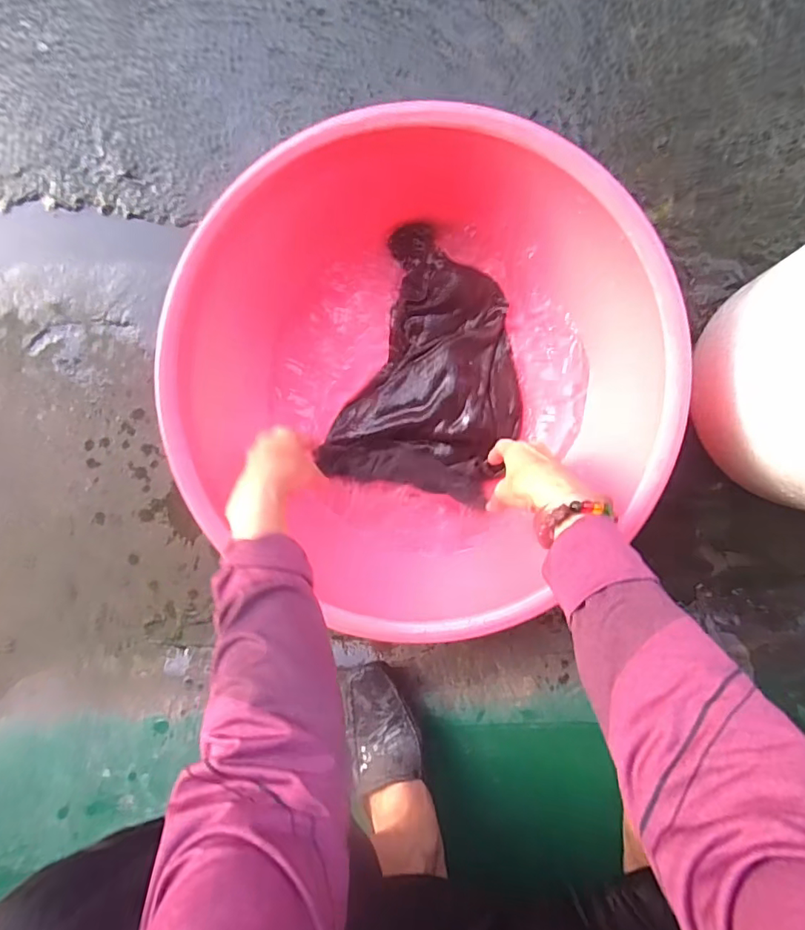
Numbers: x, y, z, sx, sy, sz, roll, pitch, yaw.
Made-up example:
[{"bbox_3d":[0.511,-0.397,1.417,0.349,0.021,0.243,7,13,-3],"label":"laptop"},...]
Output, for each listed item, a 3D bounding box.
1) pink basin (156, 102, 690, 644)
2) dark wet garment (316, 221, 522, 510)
[{"bbox_3d":[0.014,-0.081,0.542,0.457,0.163,0.447,0,92,7],"label":"pink basin"},{"bbox_3d":[0.043,-0.102,0.600,0.192,0.022,0.281,20,94,6],"label":"dark wet garment"}]

